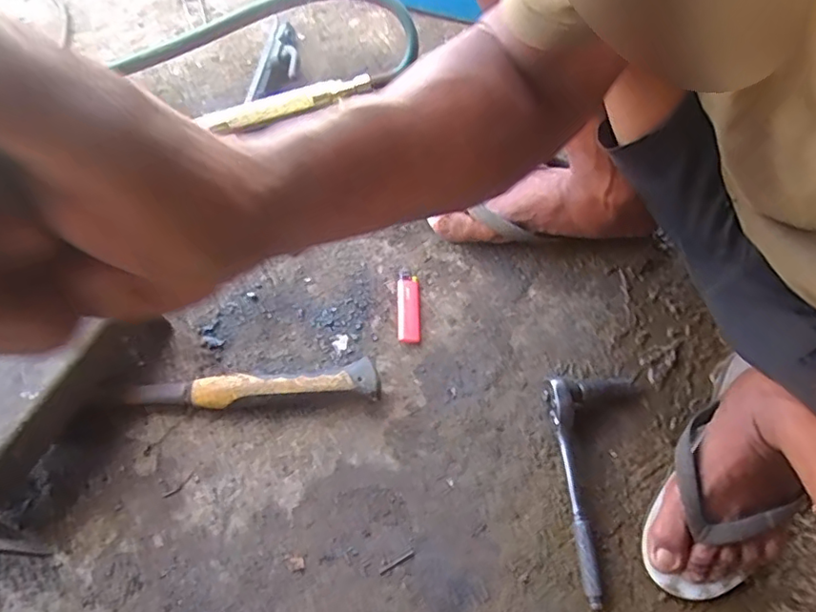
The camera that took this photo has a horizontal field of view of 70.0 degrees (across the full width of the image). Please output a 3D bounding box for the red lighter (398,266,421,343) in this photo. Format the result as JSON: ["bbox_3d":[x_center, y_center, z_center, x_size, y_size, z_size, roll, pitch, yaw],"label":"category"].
[{"bbox_3d":[0.000,0.000,0.612,0.024,0.011,0.078,-3,75,1],"label":"red lighter"}]

